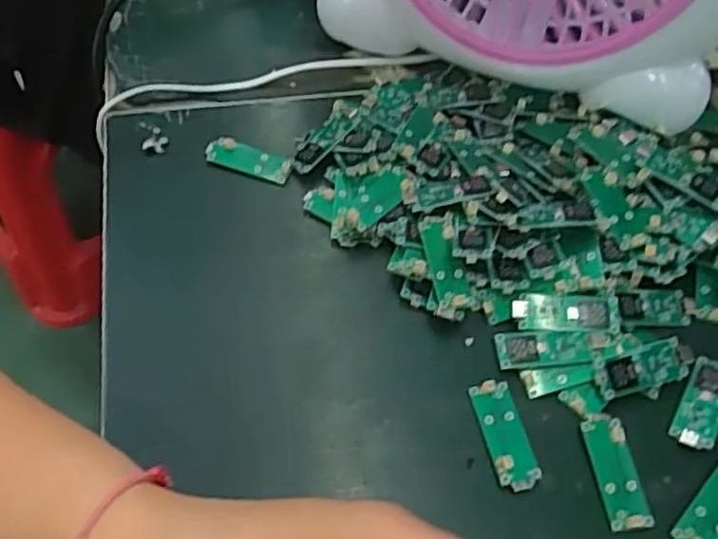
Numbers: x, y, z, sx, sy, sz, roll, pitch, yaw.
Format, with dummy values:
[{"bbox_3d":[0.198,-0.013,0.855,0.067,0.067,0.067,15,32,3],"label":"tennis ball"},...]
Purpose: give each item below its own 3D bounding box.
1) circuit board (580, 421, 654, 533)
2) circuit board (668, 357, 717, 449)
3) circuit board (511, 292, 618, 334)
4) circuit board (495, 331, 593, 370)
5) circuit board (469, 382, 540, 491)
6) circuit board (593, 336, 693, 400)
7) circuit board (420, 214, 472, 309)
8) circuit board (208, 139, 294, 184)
[{"bbox_3d":[0.114,0.090,0.300,0.019,0.004,0.047,-4,55,-7],"label":"circuit board"},{"bbox_3d":[0.163,0.064,0.322,0.019,0.006,0.048,28,57,15],"label":"circuit board"},{"bbox_3d":[0.102,0.022,0.336,0.050,0.007,0.019,6,54,0],"label":"circuit board"},{"bbox_3d":[0.089,0.038,0.329,0.044,0.004,0.020,1,55,-4],"label":"circuit board"},{"bbox_3d":[0.066,0.075,0.309,0.019,0.007,0.050,-9,56,-11],"label":"circuit board"},{"bbox_3d":[0.136,0.046,0.323,0.050,0.007,0.020,-11,56,-13],"label":"circuit board"},{"bbox_3d":[0.043,-0.005,0.343,0.018,0.008,0.052,-8,68,-3],"label":"circuit board"},{"bbox_3d":[-0.065,-0.065,0.402,0.050,0.004,0.017,18,74,5],"label":"circuit board"}]

